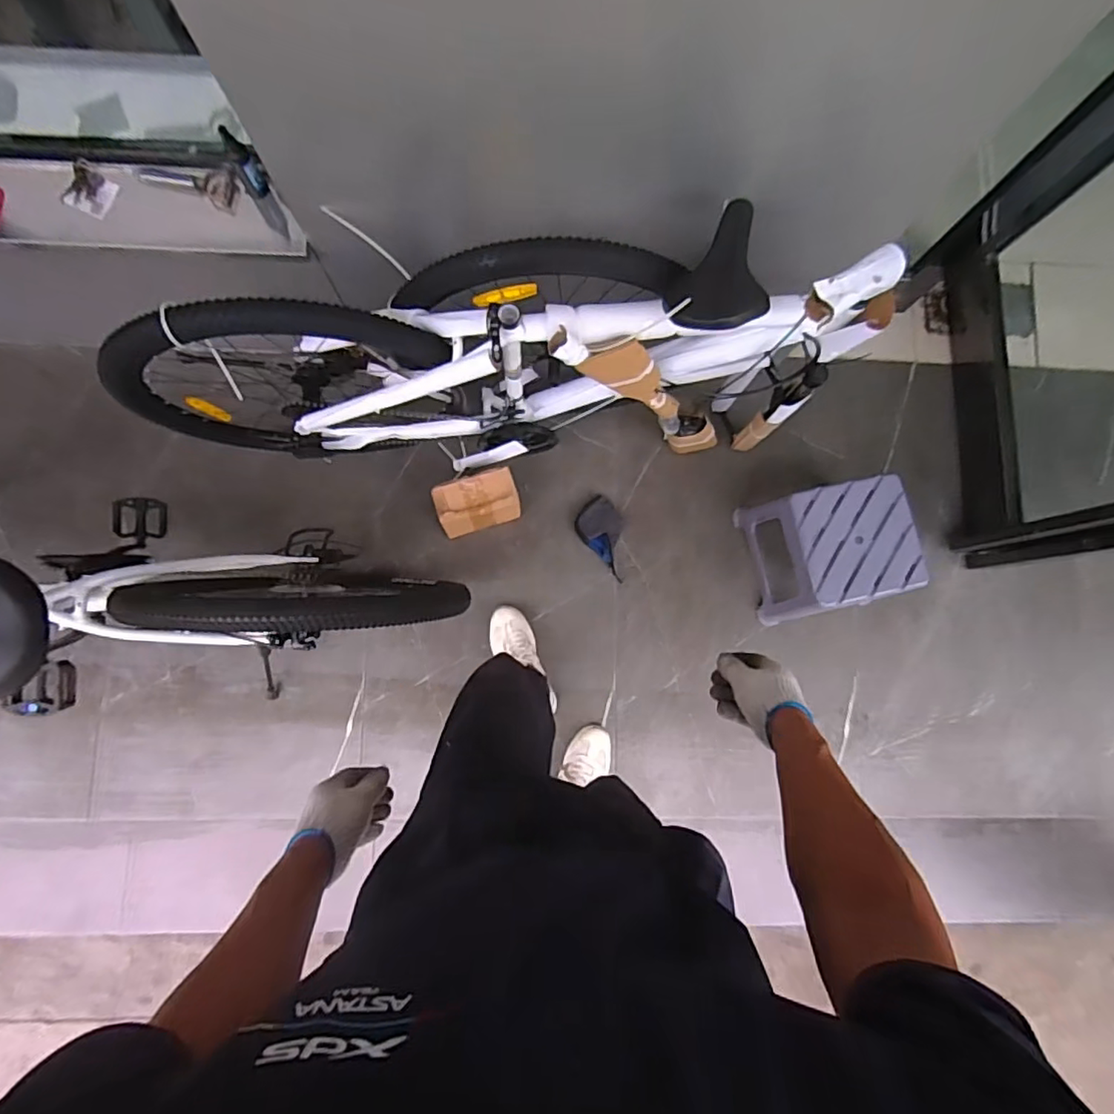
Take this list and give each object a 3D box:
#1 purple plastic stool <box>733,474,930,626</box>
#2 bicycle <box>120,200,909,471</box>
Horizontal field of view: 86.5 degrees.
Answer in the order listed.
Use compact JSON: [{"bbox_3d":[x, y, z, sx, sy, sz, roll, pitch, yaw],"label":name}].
[{"bbox_3d":[0.633,-0.013,1.390,0.284,0.272,0.288,-11,82,-5],"label":"purple plastic stool"},{"bbox_3d":[-0.128,-0.340,1.135,1.245,0.651,0.221,-6,82,-4],"label":"bicycle"}]

